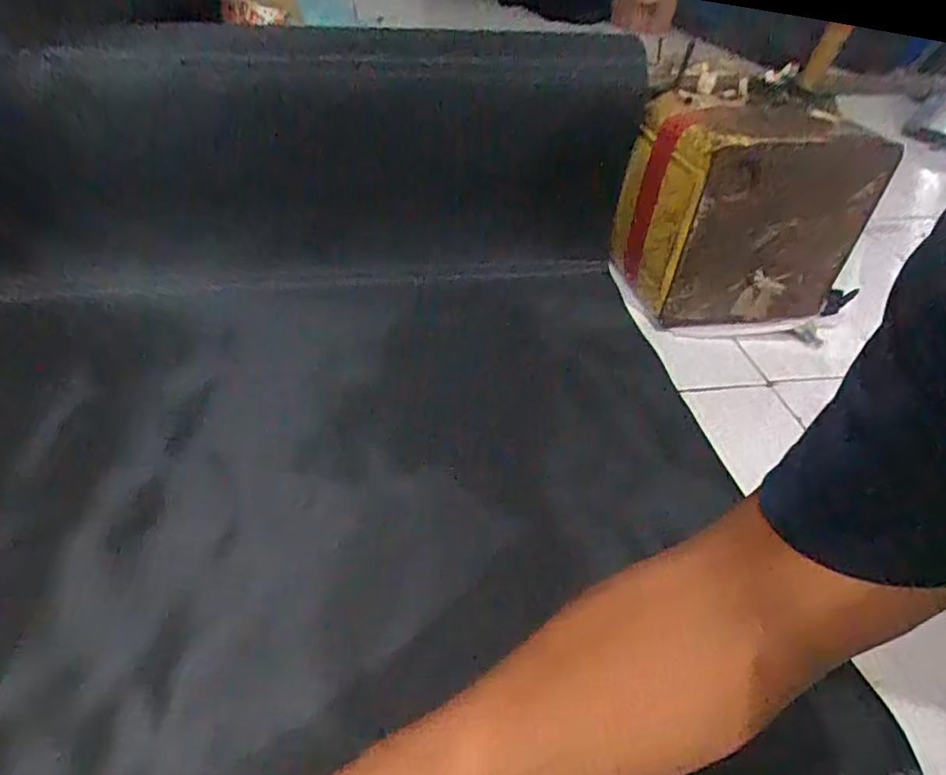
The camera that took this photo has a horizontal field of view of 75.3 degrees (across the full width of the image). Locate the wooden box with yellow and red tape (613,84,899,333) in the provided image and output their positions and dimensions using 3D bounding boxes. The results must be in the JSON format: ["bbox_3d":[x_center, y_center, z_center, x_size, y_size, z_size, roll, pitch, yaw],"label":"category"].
[{"bbox_3d":[0.335,-0.222,0.778,0.261,0.227,0.160,-4,43,-10],"label":"wooden box with yellow and red tape"}]

